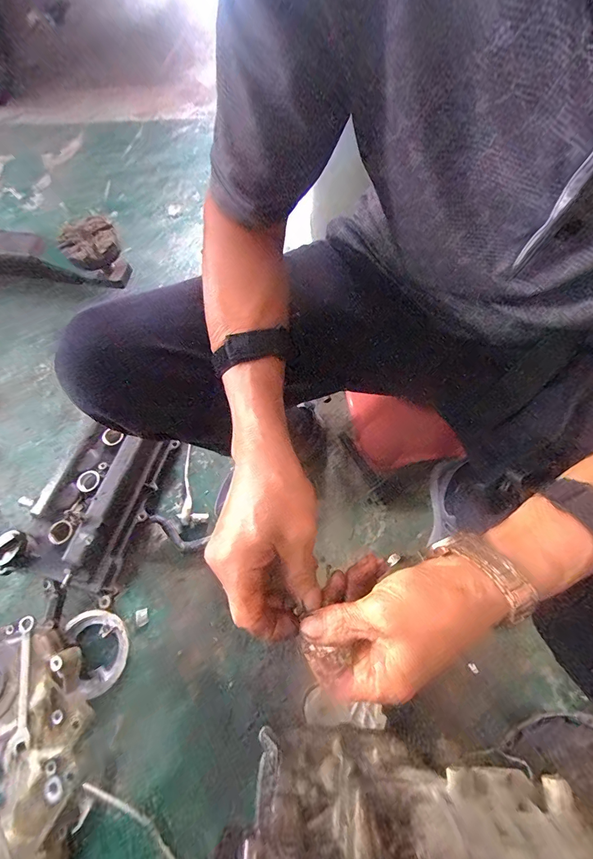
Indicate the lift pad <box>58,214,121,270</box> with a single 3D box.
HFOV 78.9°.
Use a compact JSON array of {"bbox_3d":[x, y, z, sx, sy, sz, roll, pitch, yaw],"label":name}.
[{"bbox_3d":[-0.416,-0.379,0.726,0.107,0.046,0.111,-32,71,-10],"label":"lift pad"}]

